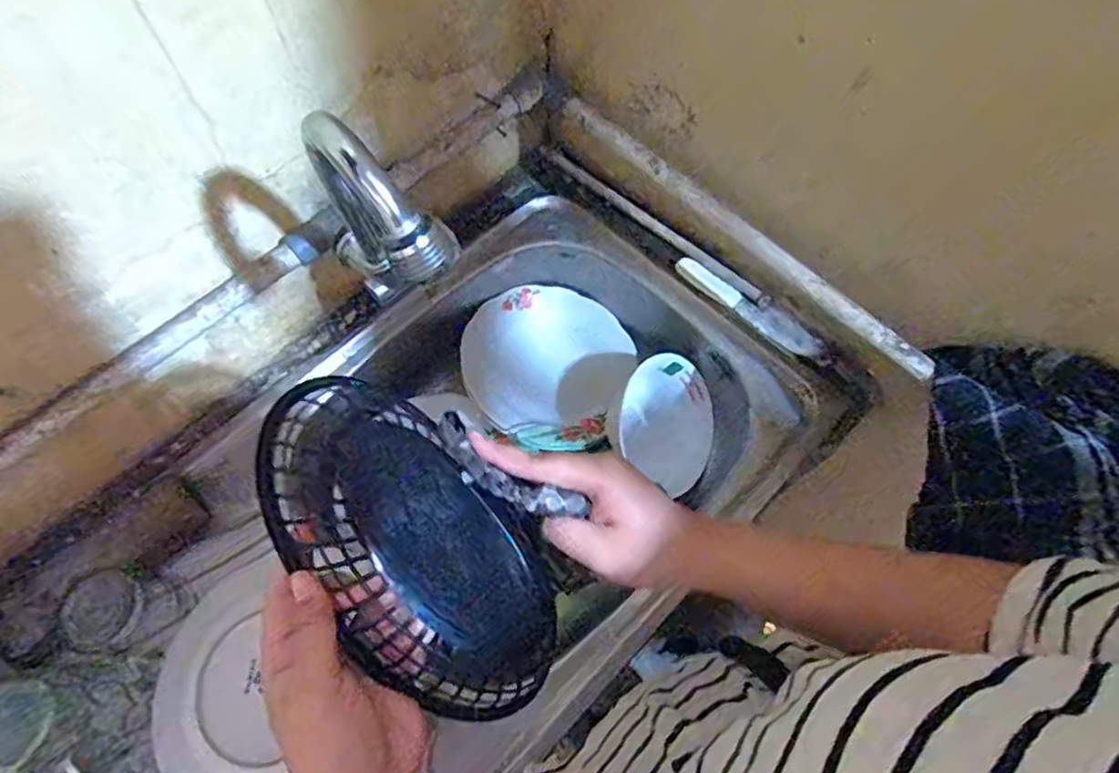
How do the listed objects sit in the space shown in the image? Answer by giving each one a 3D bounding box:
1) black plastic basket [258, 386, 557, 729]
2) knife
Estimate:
[{"bbox_3d":[-0.082,0.091,0.355,0.201,0.048,0.102,50,55,-14],"label":"black plastic basket"},{"bbox_3d":[0.200,-0.085,0.677,0.170,0.015,0.032,36,71,13],"label":"knife"}]

